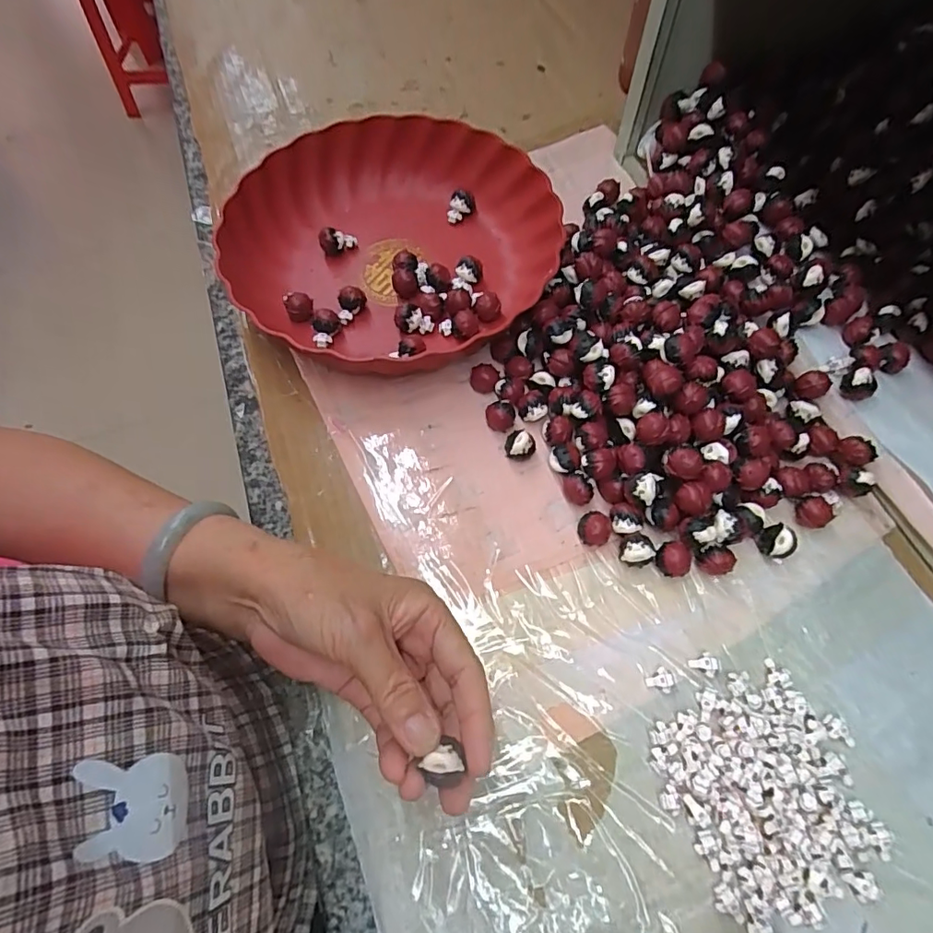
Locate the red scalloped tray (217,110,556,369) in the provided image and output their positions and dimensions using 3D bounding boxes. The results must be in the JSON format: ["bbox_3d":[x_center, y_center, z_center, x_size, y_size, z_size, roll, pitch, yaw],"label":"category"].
[{"bbox_3d":[-0.056,-0.172,0.407,0.237,0.062,0.239,-42,71,-17],"label":"red scalloped tray"}]

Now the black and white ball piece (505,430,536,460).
[{"bbox_3d":[0.035,-0.014,0.343,0.018,0.016,0.014,14,66,8],"label":"black and white ball piece"}]

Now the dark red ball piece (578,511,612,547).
[{"bbox_3d":[0.078,0.039,0.321,0.019,0.016,0.020,0,64,1],"label":"dark red ball piece"}]

